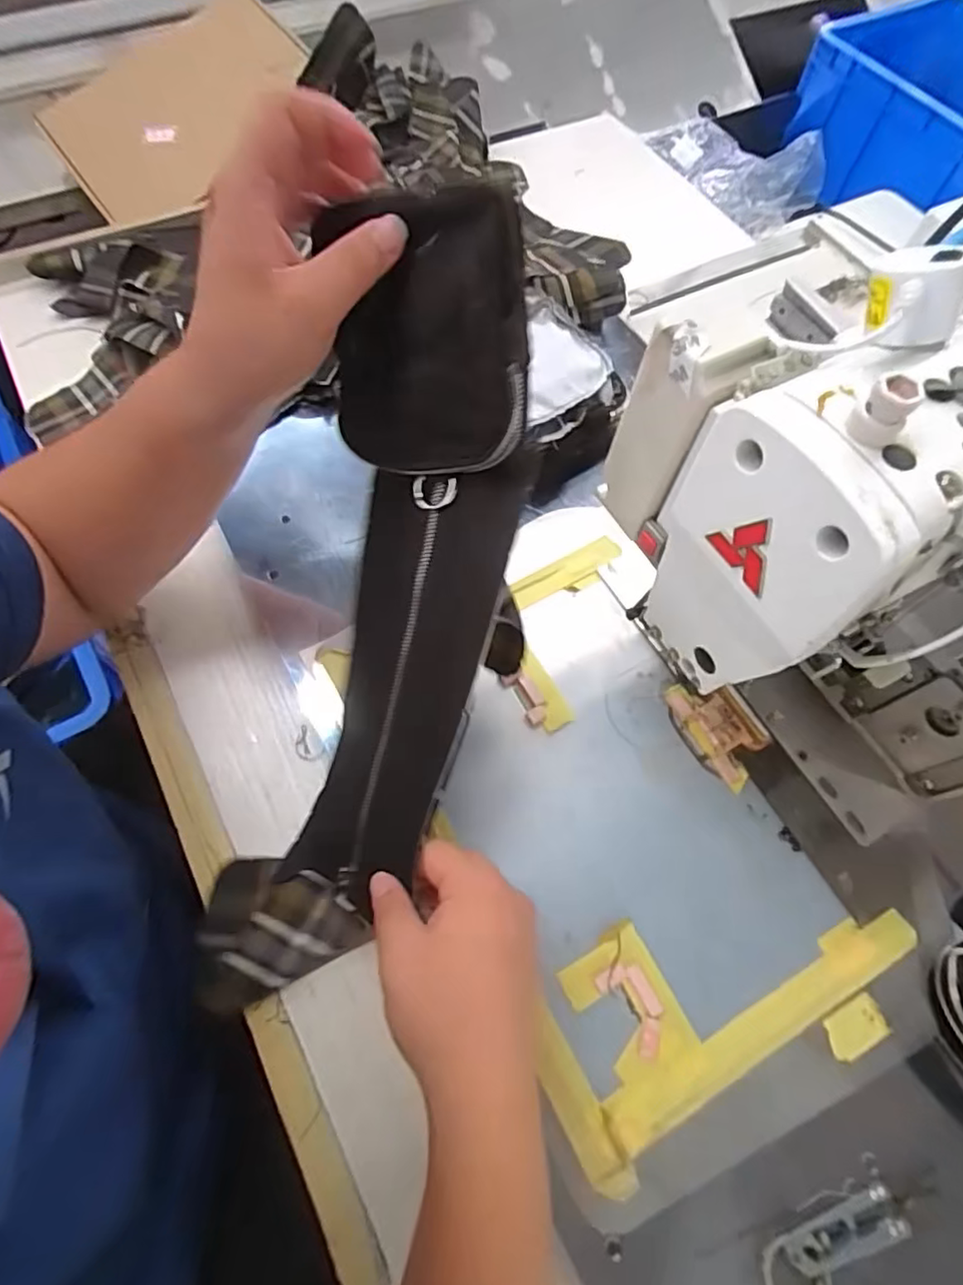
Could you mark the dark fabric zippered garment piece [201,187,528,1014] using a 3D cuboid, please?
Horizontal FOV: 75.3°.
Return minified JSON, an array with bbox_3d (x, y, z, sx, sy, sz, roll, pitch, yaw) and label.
[{"bbox_3d":[-0.060,0.002,0.376,0.121,0.098,0.455,18,105,7],"label":"dark fabric zippered garment piece"}]

